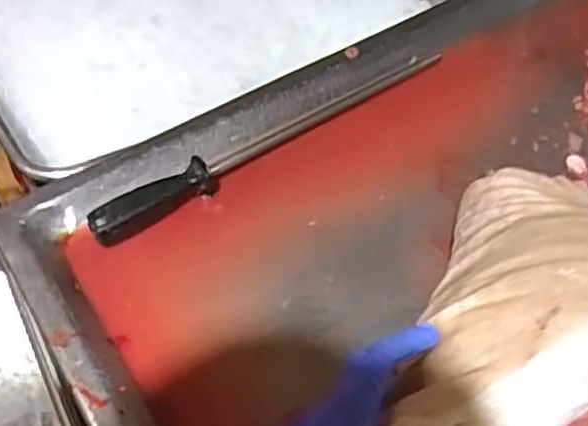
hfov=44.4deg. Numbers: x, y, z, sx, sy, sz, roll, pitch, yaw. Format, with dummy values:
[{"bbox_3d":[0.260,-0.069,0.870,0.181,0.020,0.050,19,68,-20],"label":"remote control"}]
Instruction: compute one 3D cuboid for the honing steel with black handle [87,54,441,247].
[{"bbox_3d":[-0.016,-0.078,0.708,0.397,0.029,0.029,-32,61,-18],"label":"honing steel with black handle"}]

